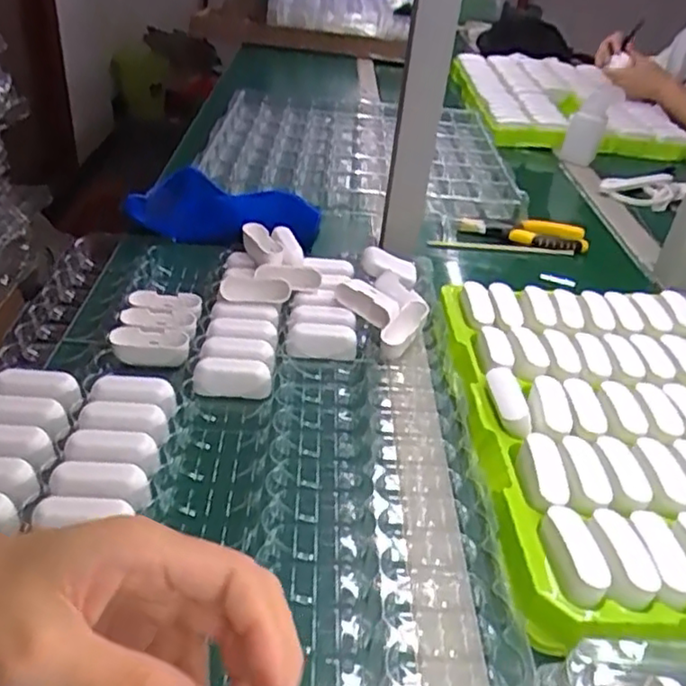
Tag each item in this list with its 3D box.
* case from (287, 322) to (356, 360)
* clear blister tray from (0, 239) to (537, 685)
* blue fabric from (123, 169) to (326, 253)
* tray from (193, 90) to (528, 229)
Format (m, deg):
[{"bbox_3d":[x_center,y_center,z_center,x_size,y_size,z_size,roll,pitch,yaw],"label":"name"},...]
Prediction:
[{"bbox_3d":[-0.020,0.000,0.605,0.064,0.028,0.022,1,35,-8],"label":"case"},{"bbox_3d":[-0.090,0.089,0.467,0.375,0.034,0.536,3,35,-5],"label":"clear blister tray"},{"bbox_3d":[-0.141,-0.164,0.791,0.219,0.043,0.169,9,35,3],"label":"blue fabric"},{"bbox_3d":[0.024,-0.328,1.054,0.451,0.028,0.506,5,35,-3],"label":"tray"}]

